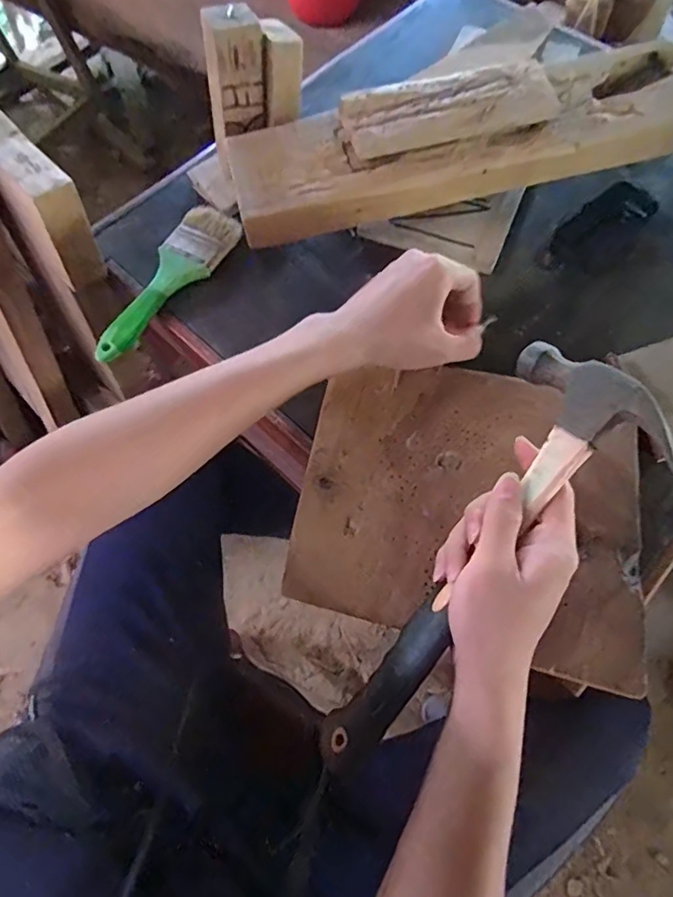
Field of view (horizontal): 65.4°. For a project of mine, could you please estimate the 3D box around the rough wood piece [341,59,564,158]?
[{"bbox_3d":[0.102,-0.307,0.478,0.188,0.030,0.056,-14,67,-3],"label":"rough wood piece"}]

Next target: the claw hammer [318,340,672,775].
[{"bbox_3d":[0.082,0.083,0.349,0.103,0.050,0.324,37,96,16],"label":"claw hammer"}]

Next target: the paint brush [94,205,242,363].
[{"bbox_3d":[-0.170,-0.166,0.523,0.058,0.015,0.196,29,72,14],"label":"paint brush"}]

